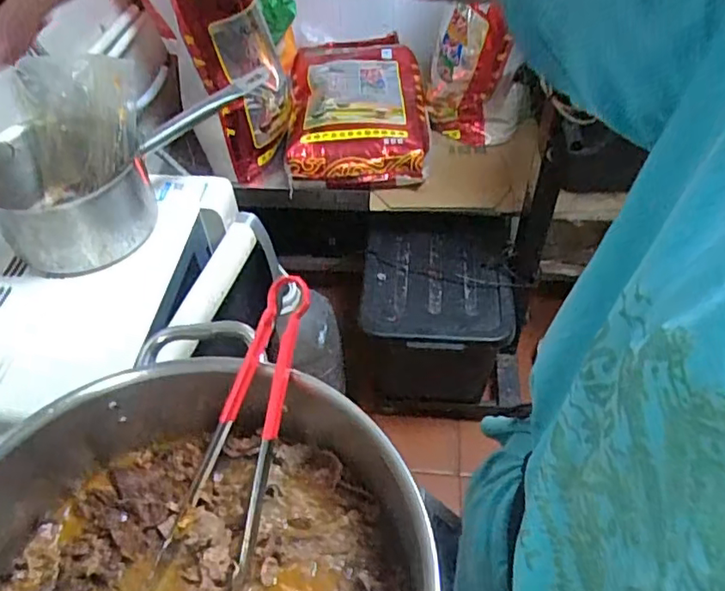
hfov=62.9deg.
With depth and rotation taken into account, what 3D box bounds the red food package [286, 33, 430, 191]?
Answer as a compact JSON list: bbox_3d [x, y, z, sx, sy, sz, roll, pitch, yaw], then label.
[{"bbox_3d":[-0.015,-0.546,1.659,0.368,0.109,0.649,-4,51,1],"label":"red food package"}]

